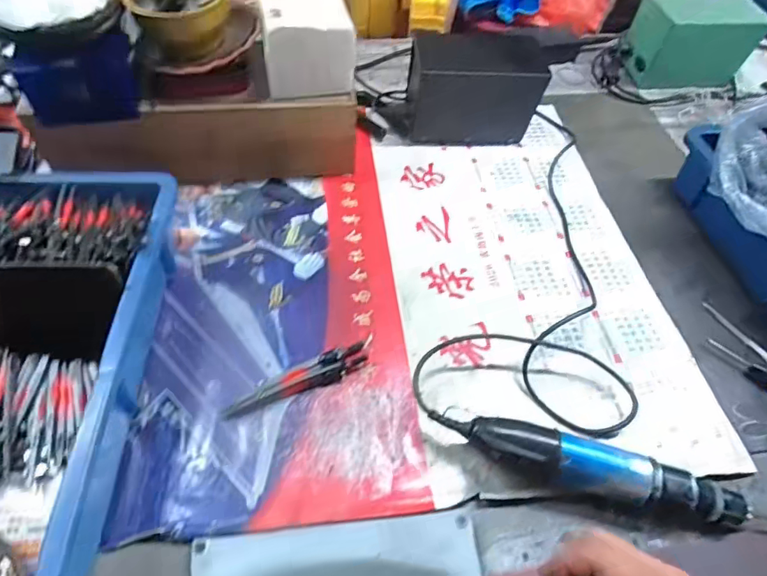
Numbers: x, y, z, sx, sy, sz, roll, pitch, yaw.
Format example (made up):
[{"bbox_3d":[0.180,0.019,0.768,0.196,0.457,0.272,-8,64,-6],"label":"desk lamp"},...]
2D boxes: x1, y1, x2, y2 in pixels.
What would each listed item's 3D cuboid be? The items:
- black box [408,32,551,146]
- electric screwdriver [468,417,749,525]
[{"bbox_3d":[0.116,-0.257,0.638,0.154,0.113,0.071,0,53,-4],"label":"black box"},{"bbox_3d":[0.168,0.142,0.380,0.204,0.045,0.036,15,53,7],"label":"electric screwdriver"}]

